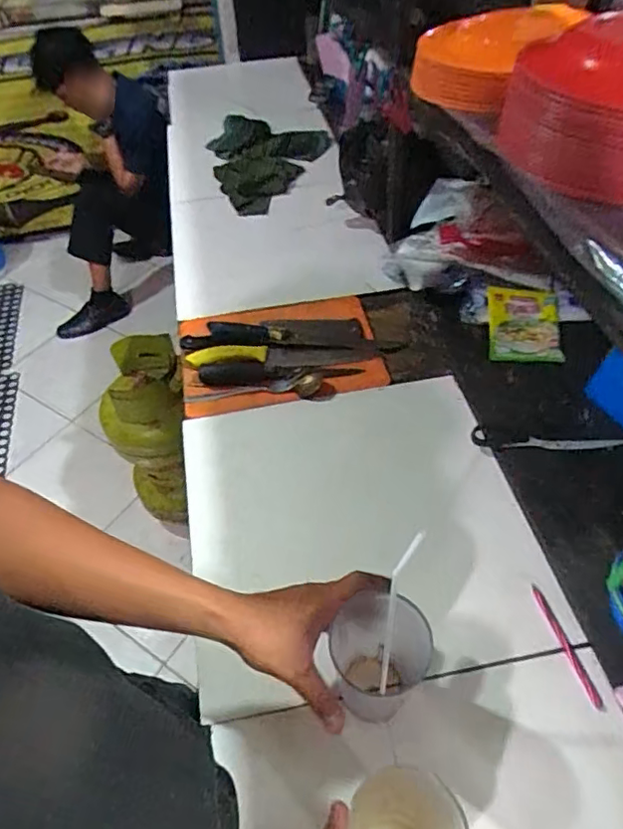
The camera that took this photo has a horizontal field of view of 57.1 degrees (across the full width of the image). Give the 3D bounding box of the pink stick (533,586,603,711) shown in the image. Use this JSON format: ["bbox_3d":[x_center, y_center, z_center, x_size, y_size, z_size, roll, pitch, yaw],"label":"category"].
[{"bbox_3d":[0.261,0.235,0.585,0.010,0.008,0.125,-12,49,-6],"label":"pink stick"}]

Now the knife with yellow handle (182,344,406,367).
[{"bbox_3d":[-0.024,-0.096,0.883,0.326,0.023,0.045,-3,48,0],"label":"knife with yellow handle"}]

